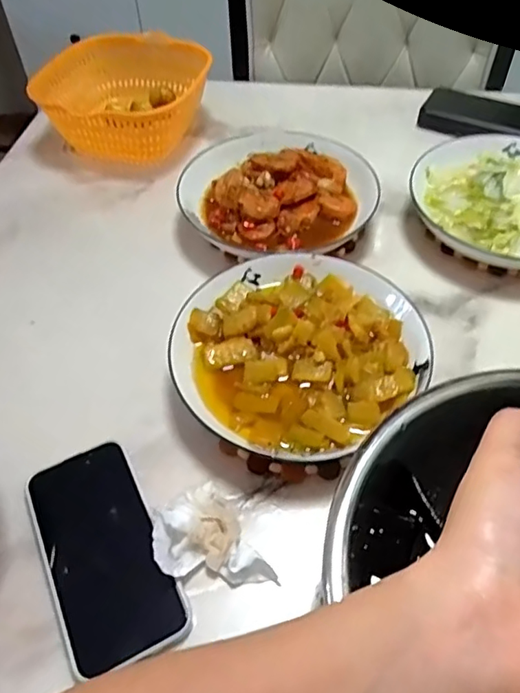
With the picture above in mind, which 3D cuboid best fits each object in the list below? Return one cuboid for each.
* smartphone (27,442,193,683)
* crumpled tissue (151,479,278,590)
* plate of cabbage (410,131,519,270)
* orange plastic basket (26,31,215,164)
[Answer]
[{"bbox_3d":[-0.105,0.132,0.359,0.072,0.010,0.137,-23,54,-15],"label":"smartphone"},{"bbox_3d":[-0.036,0.127,0.353,0.060,0.033,0.072,-25,55,-17],"label":"crumpled tissue"},{"bbox_3d":[0.259,-0.152,0.565,0.200,0.048,0.188,20,55,17],"label":"plate of cabbage"},{"bbox_3d":[-0.169,-0.316,0.684,0.205,0.098,0.131,-17,53,-12],"label":"orange plastic basket"}]

